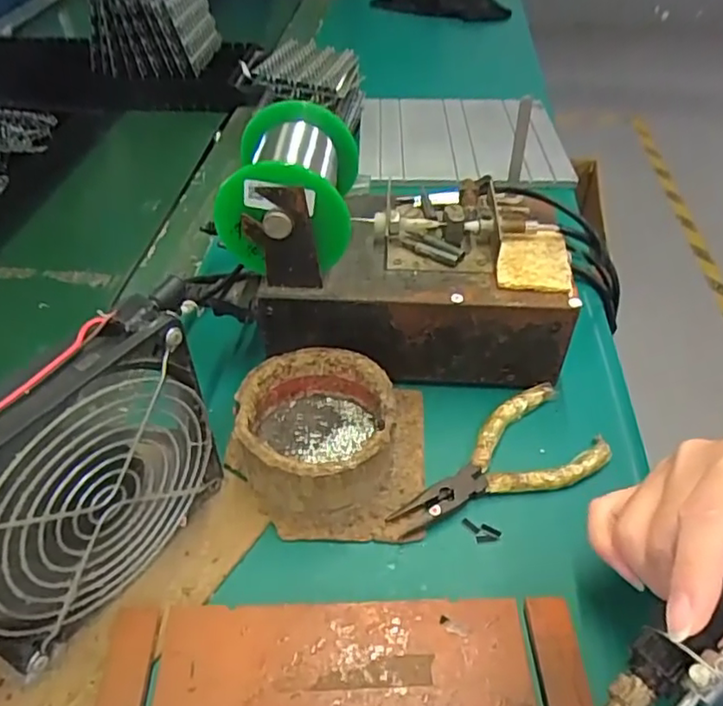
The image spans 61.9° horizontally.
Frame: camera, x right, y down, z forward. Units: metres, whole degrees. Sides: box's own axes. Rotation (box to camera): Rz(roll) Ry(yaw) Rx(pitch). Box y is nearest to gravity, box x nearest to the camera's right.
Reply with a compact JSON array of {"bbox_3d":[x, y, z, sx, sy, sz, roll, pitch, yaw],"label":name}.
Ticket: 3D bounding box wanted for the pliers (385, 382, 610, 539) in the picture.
[{"bbox_3d":[0.075,0.064,0.325,0.131,0.009,0.058,-29,51,-24],"label":"pliers"}]

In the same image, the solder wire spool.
[{"bbox_3d":[-0.039,-0.089,0.340,0.068,0.078,0.080,2,44,3],"label":"solder wire spool"}]

